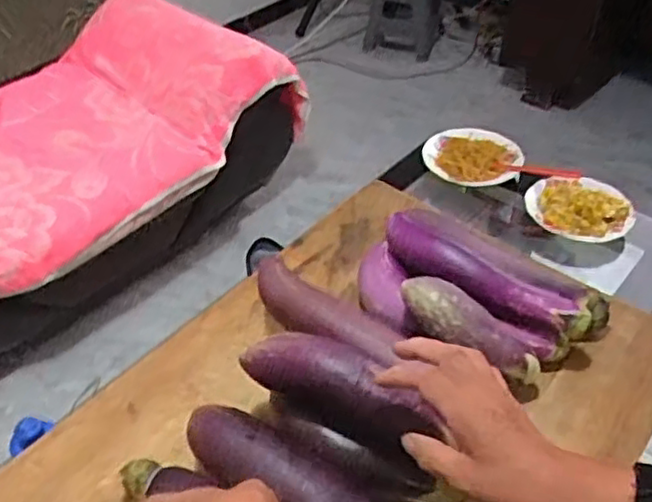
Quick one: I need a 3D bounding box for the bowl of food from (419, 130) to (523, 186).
[{"bbox_3d":[0.314,-0.203,1.483,0.203,0.048,0.157,15,45,15],"label":"bowl of food"}]

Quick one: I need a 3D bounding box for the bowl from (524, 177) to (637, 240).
[{"bbox_3d":[0.491,-0.084,1.340,0.186,0.051,0.166,-3,43,-3],"label":"bowl"}]

